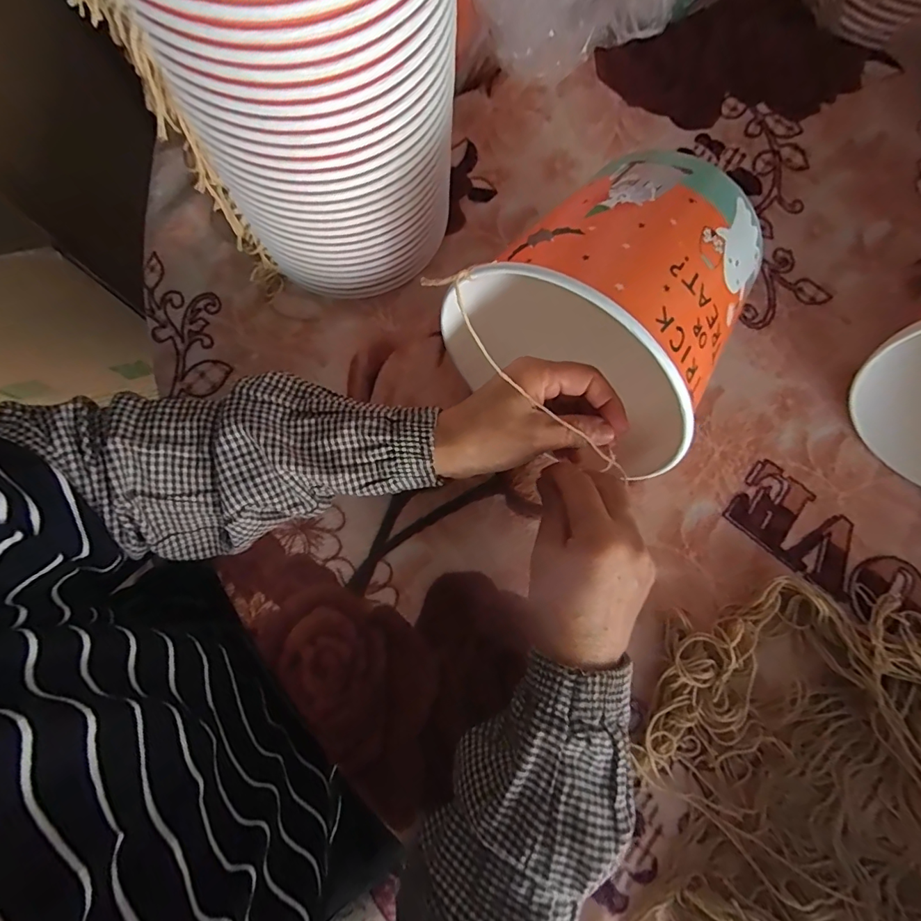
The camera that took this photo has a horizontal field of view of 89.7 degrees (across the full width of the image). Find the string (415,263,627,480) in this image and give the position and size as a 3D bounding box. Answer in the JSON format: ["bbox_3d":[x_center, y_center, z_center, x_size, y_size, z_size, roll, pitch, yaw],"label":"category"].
[{"bbox_3d":[0.046,-0.045,0.272,0.174,0.023,0.019,43,79,-22],"label":"string"}]

